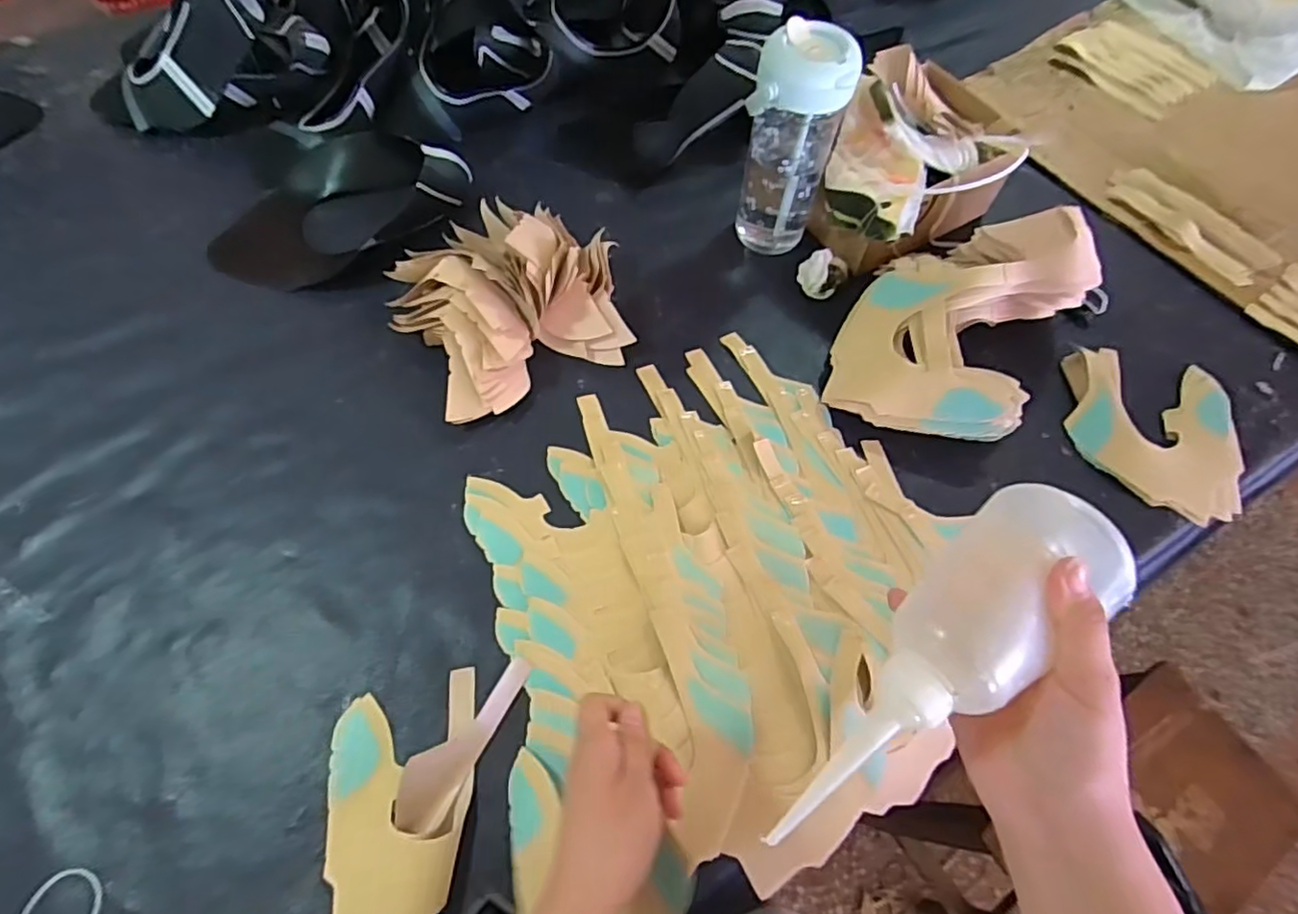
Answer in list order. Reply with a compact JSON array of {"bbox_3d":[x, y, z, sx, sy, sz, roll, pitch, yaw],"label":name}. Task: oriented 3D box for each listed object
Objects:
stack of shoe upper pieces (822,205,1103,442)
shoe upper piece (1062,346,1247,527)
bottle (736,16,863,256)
[{"bbox_3d":[0.309,-0.141,0.617,0.187,0.121,0.269,34,67,14],"label":"stack of shoe upper pieces"},{"bbox_3d":[0.499,-0.029,0.632,0.170,0.017,0.170,1,66,-2],"label":"shoe upper piece"},{"bbox_3d":[0.139,-0.308,0.644,0.085,0.212,0.074,13,64,4],"label":"bottle"}]

